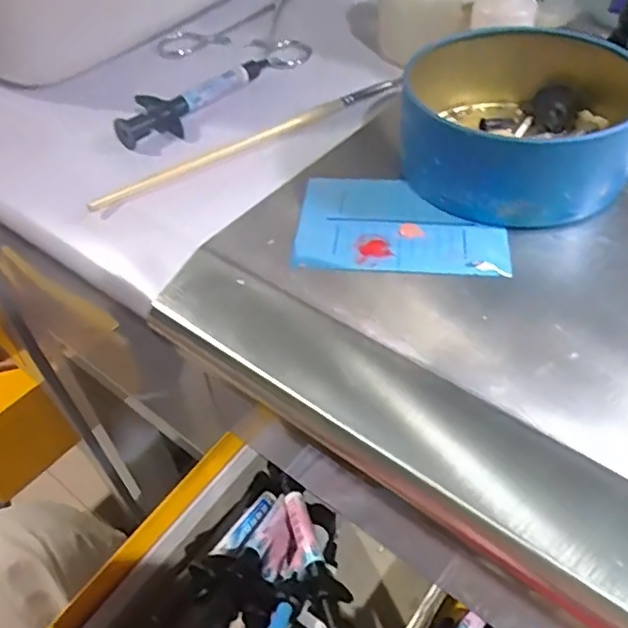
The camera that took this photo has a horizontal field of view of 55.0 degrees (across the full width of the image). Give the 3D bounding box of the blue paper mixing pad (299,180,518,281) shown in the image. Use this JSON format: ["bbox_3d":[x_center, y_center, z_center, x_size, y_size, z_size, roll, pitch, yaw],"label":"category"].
[{"bbox_3d":[0.035,-0.037,0.243,0.080,0.004,0.059,2,47,7],"label":"blue paper mixing pad"}]

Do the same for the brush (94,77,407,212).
[{"bbox_3d":[-0.027,-0.086,0.293,0.170,0.008,0.007,-28,51,-20],"label":"brush"}]

